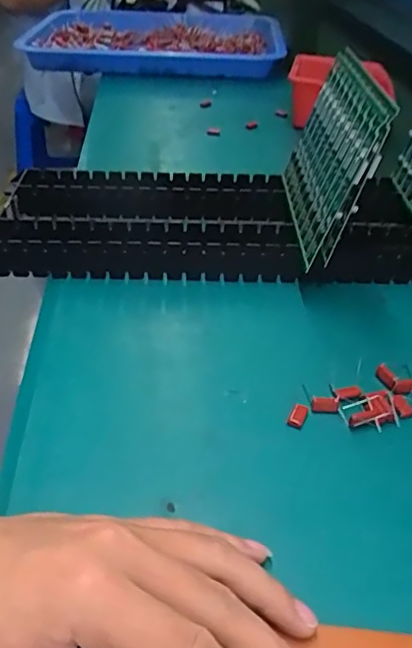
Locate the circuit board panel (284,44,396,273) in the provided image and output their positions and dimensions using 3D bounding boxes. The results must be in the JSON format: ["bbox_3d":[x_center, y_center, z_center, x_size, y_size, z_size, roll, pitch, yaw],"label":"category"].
[{"bbox_3d":[0.101,-0.138,0.465,0.018,0.124,0.166,17,37,-14],"label":"circuit board panel"}]

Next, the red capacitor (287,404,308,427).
[{"bbox_3d":[0.055,0.055,0.348,0.009,0.004,0.015,18,40,20],"label":"red capacitor"}]

